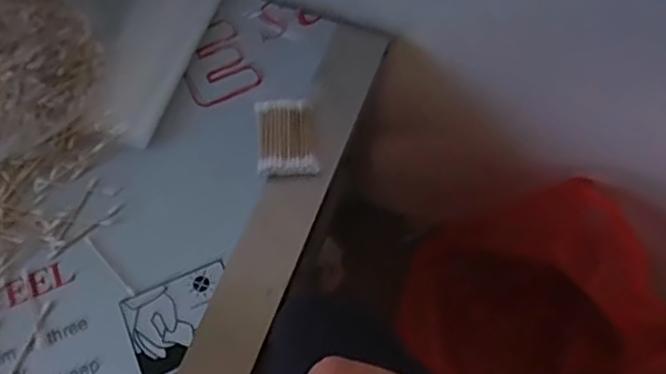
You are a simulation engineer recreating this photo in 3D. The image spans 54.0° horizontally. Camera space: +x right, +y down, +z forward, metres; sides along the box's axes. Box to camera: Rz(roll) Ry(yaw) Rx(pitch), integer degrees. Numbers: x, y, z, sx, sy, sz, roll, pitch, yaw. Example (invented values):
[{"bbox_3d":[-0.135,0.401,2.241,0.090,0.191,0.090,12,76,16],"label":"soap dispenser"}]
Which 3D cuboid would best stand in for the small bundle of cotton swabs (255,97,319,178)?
[{"bbox_3d":[-0.044,-0.044,0.606,0.051,0.017,0.075,-5,67,-4],"label":"small bundle of cotton swabs"}]

